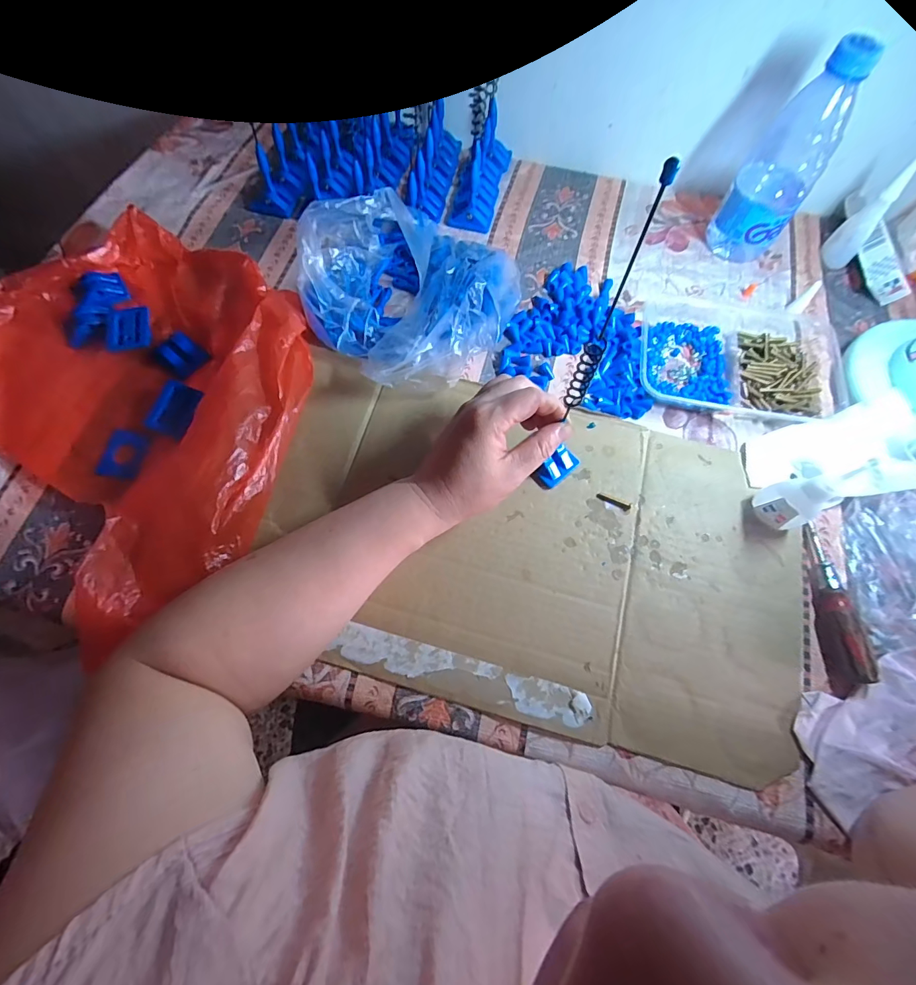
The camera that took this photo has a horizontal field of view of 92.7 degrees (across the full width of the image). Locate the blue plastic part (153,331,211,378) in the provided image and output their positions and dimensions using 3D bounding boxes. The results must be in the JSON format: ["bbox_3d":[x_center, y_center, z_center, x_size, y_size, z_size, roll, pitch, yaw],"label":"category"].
[{"bbox_3d":[-0.244,-0.122,0.385,0.035,0.010,0.034,36,72,13],"label":"blue plastic part"}]

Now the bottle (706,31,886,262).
[{"bbox_3d":[0.291,-0.291,0.390,0.063,0.154,0.055,33,72,12],"label":"bottle"}]

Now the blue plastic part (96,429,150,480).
[{"bbox_3d":[-0.274,-0.031,0.359,0.031,0.005,0.042,5,68,2],"label":"blue plastic part"}]

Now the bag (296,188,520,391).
[{"bbox_3d":[-0.038,-0.190,0.386,0.190,0.075,0.183,-40,74,-15],"label":"bag"}]

